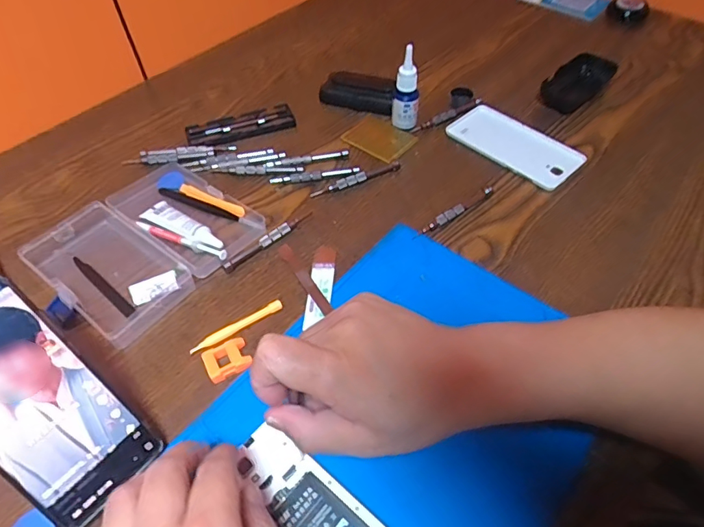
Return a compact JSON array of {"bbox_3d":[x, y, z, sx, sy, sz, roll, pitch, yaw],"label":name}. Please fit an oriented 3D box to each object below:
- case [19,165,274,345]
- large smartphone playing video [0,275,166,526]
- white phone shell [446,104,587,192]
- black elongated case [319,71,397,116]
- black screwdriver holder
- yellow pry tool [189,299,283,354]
[{"bbox_3d":[-0.198,-0.025,0.454,0.158,0.022,0.173,31,59,25],"label":"case"},{"bbox_3d":[-0.204,0.088,0.306,0.075,0.007,0.161,-43,102,-28],"label":"large smartphone playing video"},{"bbox_3d":[0.177,-0.136,0.535,0.065,0.013,0.146,-36,58,-23],"label":"white phone shell"},{"bbox_3d":[0.009,-0.211,0.591,0.101,0.032,0.033,20,55,18],"label":"black elongated case"},{"bbox_3d":[-0.132,-0.162,0.570,0.125,0.010,0.052,-21,53,-13],"label":"black screwdriver holder"},{"bbox_3d":[-0.096,0.052,0.399,0.081,0.007,0.012,-28,55,-19],"label":"yellow pry tool"}]

